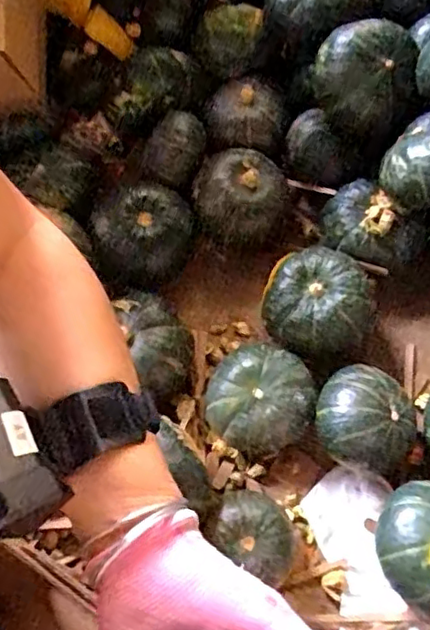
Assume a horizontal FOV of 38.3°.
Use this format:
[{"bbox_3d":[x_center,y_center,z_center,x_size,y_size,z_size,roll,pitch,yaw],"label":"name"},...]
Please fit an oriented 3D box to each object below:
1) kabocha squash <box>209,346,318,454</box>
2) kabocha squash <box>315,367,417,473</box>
[{"bbox_3d":[0.036,0.069,0.506,0.086,0.053,0.083,21,69,10],"label":"kabocha squash"},{"bbox_3d":[0.117,0.085,0.487,0.074,0.070,0.072,16,68,8],"label":"kabocha squash"}]

